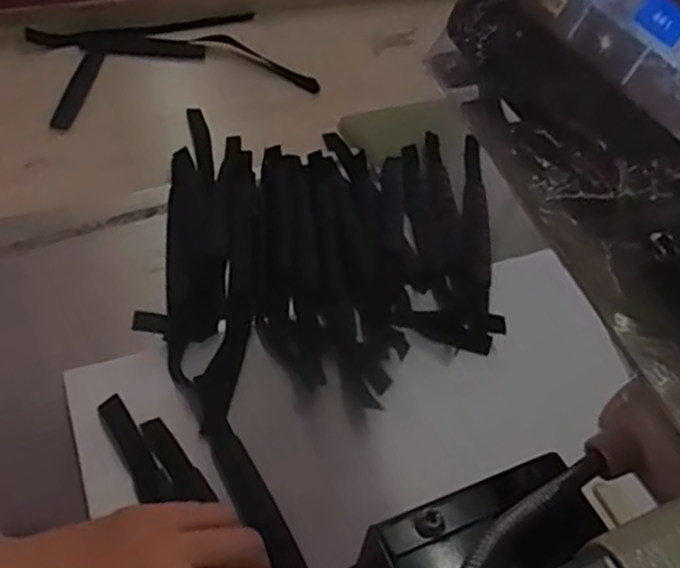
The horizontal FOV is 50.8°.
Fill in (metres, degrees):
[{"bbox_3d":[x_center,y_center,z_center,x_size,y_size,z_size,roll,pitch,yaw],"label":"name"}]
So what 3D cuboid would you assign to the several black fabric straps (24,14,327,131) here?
[{"bbox_3d":[-0.158,-0.210,0.670,0.234,0.017,0.135,-17,52,-22],"label":"several black fabric straps"}]

